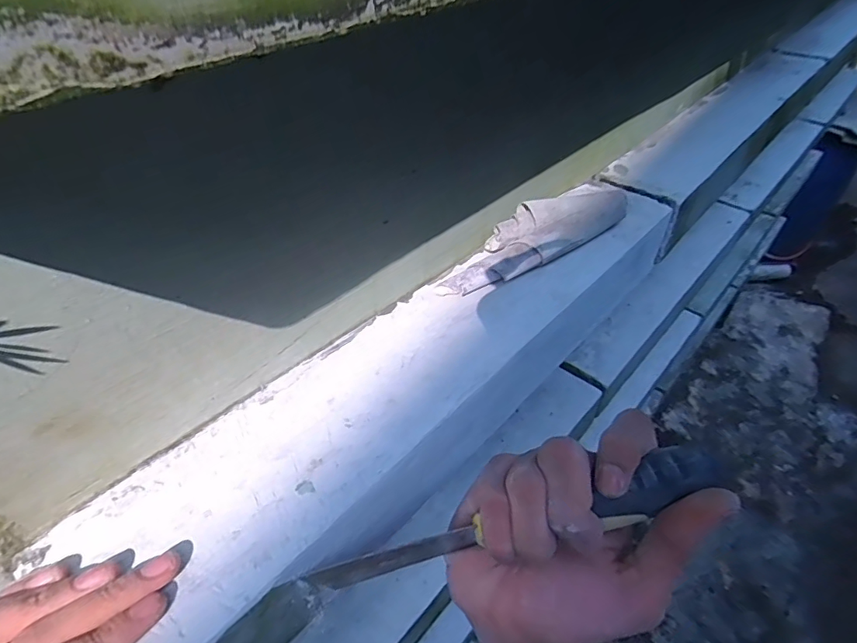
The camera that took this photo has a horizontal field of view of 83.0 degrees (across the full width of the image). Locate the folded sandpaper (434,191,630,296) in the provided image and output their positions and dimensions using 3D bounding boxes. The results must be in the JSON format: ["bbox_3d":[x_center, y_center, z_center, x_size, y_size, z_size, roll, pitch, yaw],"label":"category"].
[{"bbox_3d":[0.085,-0.069,0.385,0.180,0.027,0.051,-27,48,-26],"label":"folded sandpaper"}]

